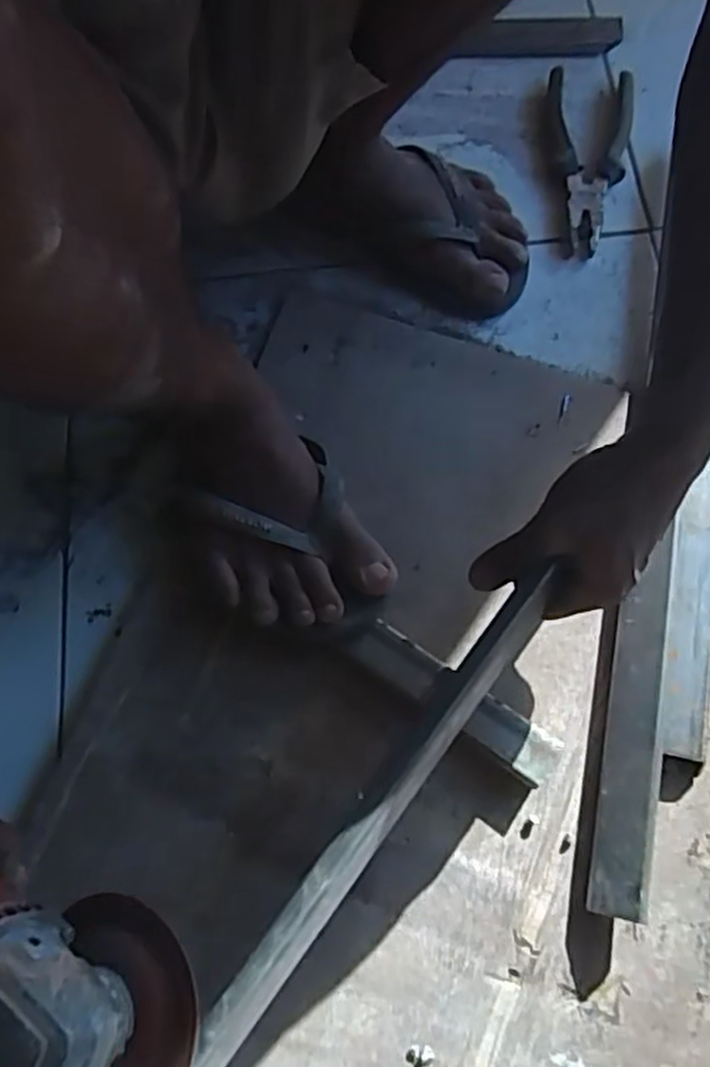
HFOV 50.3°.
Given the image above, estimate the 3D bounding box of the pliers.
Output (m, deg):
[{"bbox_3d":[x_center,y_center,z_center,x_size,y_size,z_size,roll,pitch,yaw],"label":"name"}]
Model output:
[{"bbox_3d":[0.198,-0.329,0.659,0.073,0.022,0.191,11,71,6],"label":"pliers"}]

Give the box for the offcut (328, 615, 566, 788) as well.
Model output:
[{"bbox_3d":[0.062,0.109,0.512,0.157,0.019,0.032,34,75,12],"label":"offcut"}]

